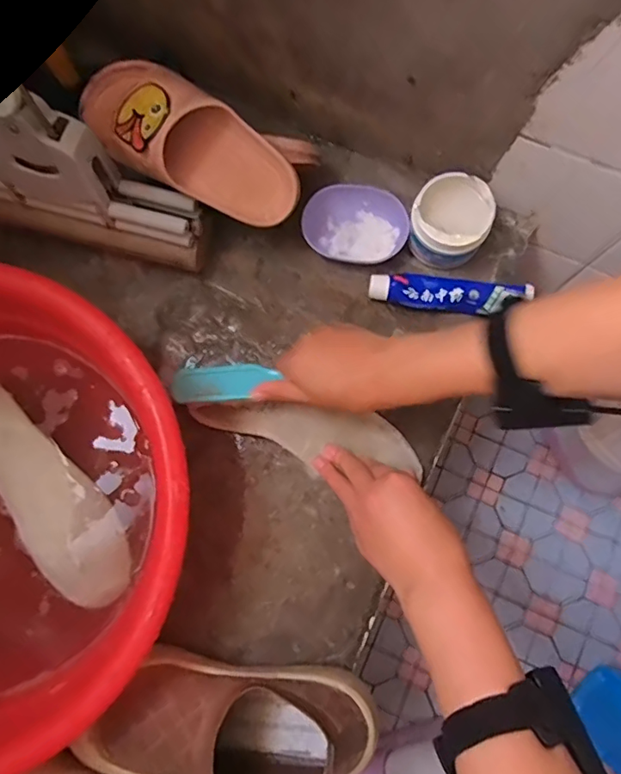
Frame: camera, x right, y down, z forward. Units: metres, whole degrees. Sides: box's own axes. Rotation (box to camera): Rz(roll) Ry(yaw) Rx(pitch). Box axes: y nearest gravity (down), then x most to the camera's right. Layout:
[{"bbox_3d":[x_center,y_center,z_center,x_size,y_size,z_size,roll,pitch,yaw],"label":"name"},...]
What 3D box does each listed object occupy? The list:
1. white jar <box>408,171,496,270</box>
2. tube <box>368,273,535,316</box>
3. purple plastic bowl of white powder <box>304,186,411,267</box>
[{"bbox_3d":[0.139,-0.165,0.522,0.074,0.051,0.074,0,79,0],"label":"white jar"},{"bbox_3d":[0.143,-0.095,0.540,0.162,0.024,0.035,6,80,2],"label":"tube"},{"bbox_3d":[0.047,-0.173,0.553,0.107,0.029,0.084,10,80,2],"label":"purple plastic bowl of white powder"}]

